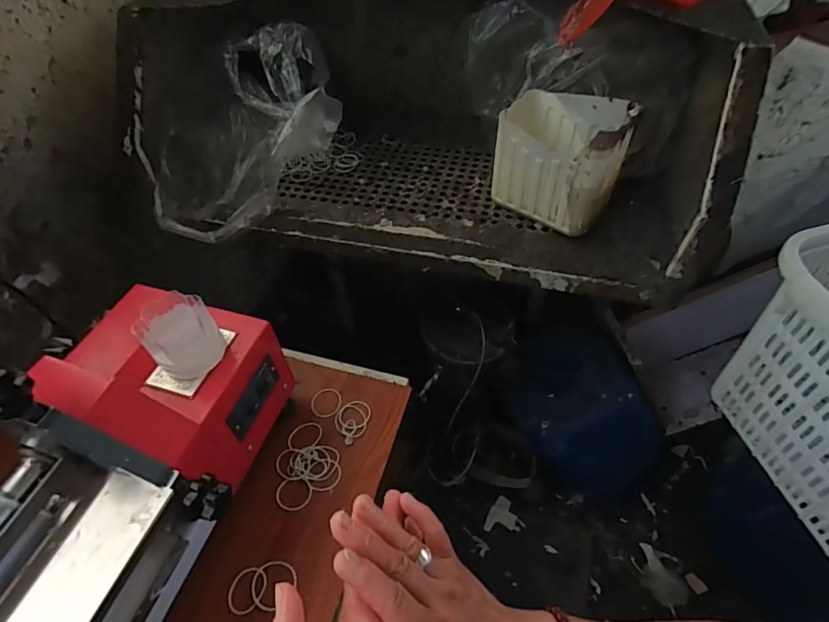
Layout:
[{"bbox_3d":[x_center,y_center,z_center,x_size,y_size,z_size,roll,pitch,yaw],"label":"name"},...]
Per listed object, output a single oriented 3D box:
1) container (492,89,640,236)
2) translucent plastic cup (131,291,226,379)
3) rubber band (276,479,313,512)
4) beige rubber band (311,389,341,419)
[{"bbox_3d":[0.245,-0.251,0.783,0.195,0.195,0.144,36,61,27],"label":"container"},{"bbox_3d":[-0.271,0.029,0.530,0.075,0.067,0.085,-37,59,-24],"label":"translucent plastic cup"},{"bbox_3d":[-0.167,0.255,0.629,0.050,0.005,0.042,-3,51,0],"label":"rubber band"},{"bbox_3d":[-0.138,0.143,0.710,0.047,0.004,0.048,-1,51,2],"label":"beige rubber band"}]

